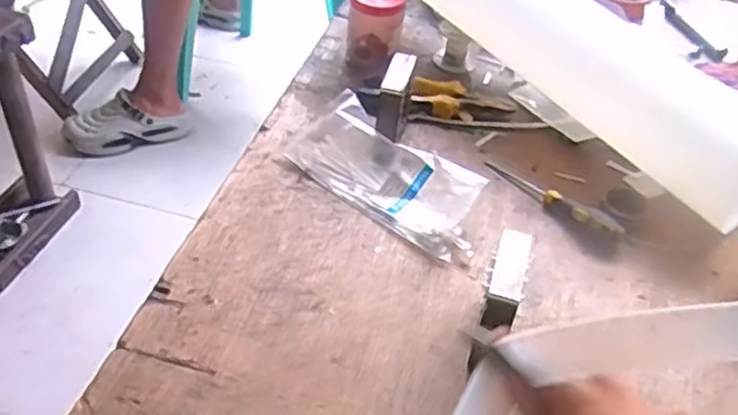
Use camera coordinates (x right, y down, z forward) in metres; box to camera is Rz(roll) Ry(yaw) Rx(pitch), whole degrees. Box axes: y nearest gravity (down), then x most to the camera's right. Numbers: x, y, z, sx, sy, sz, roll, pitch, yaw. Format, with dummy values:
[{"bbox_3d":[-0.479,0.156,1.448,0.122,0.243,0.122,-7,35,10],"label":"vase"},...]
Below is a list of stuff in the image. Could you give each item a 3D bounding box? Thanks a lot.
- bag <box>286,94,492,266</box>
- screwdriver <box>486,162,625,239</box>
[{"bbox_3d":[0.020,-0.029,0.628,0.195,0.039,0.078,33,49,27],"label":"bag"},{"bbox_3d":[0.161,-0.011,0.633,0.021,0.019,0.138,-29,52,-32],"label":"screwdriver"}]

